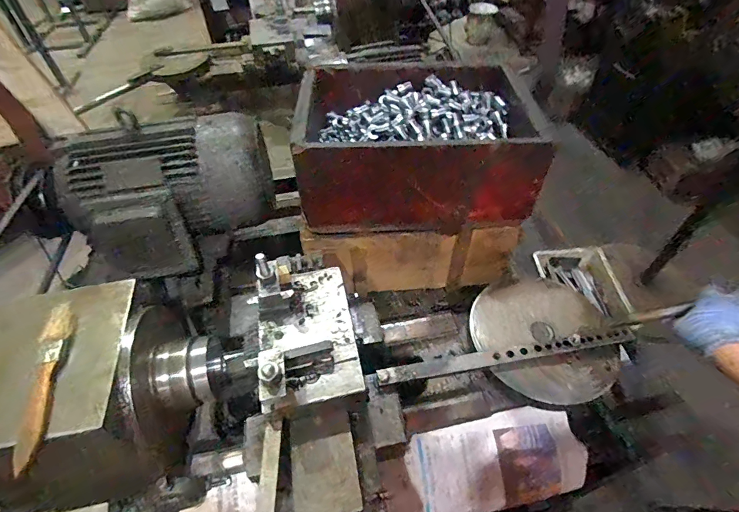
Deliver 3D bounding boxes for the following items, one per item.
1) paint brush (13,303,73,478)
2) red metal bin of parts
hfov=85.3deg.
[{"bbox_3d":[-0.275,0.104,0.341,0.022,0.018,0.142,-12,49,-9],"label":"paint brush"},{"bbox_3d":[0.069,-0.178,0.650,0.336,0.150,0.238,-1,48,0],"label":"red metal bin of parts"}]

